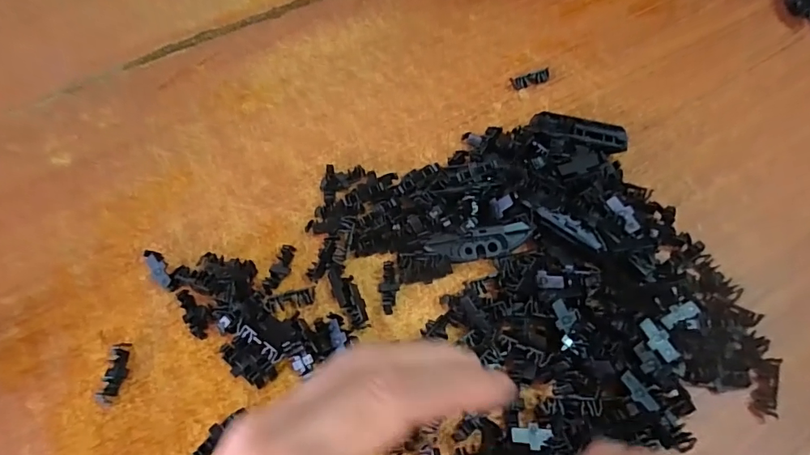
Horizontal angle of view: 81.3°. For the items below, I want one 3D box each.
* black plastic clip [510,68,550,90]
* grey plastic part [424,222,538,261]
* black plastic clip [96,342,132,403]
[{"bbox_3d":[0.108,-0.127,0.403,0.035,0.008,0.010,-14,62,-8],"label":"black plastic clip"},{"bbox_3d":[0.050,0.011,0.313,0.070,0.013,0.017,-9,61,-5],"label":"grey plastic part"},{"bbox_3d":[-0.175,0.087,0.284,0.013,0.007,0.034,-5,61,-3],"label":"black plastic clip"}]

